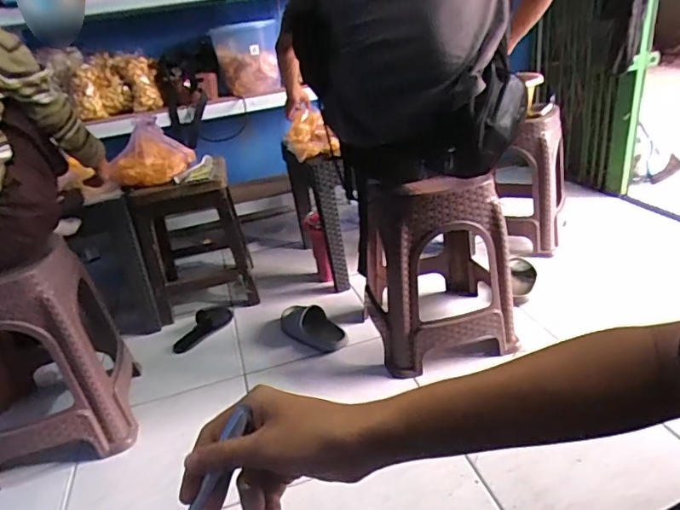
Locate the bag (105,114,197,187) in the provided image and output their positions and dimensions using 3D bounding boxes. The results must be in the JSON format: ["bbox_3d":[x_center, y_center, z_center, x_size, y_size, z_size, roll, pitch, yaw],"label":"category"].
[{"bbox_3d":[-0.575,-0.315,1.526,0.251,0.187,0.111,-17,27,-19],"label":"bag"}]

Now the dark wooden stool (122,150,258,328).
[{"bbox_3d":[-0.519,-0.083,1.782,0.333,0.440,0.444,-14,26,-14],"label":"dark wooden stool"}]

